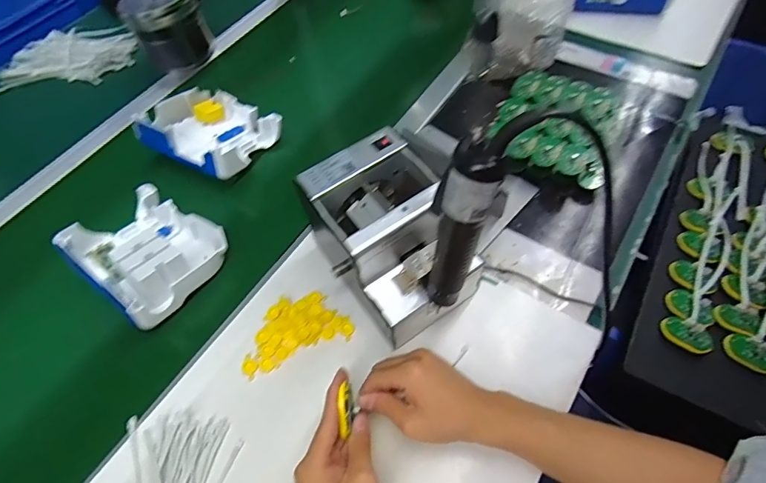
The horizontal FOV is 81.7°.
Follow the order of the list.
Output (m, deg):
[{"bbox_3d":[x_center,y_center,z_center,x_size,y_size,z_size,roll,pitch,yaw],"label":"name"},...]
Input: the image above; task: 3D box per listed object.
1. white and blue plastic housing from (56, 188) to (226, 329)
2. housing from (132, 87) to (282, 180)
[{"bbox_3d":[-0.312,0.009,0.588,0.178,0.061,0.146,26,52,28],"label":"white and blue plastic housing"},{"bbox_3d":[-0.275,-0.177,0.698,0.182,0.056,0.151,20,49,24],"label":"housing"}]

